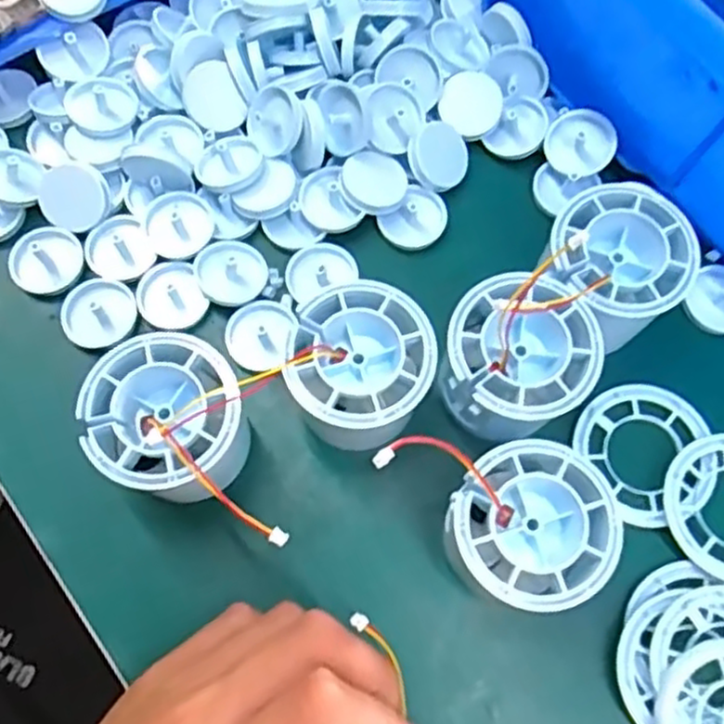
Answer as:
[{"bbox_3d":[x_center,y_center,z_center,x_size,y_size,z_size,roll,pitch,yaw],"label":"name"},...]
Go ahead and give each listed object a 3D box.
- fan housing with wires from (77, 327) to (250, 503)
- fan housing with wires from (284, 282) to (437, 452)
[{"bbox_3d":[-0.071,0.024,0.275,0.055,0.053,0.054,-23,73,-9],"label":"fan housing with wires"},{"bbox_3d":[-0.001,0.004,0.283,0.054,0.048,0.052,1,71,-2],"label":"fan housing with wires"}]

